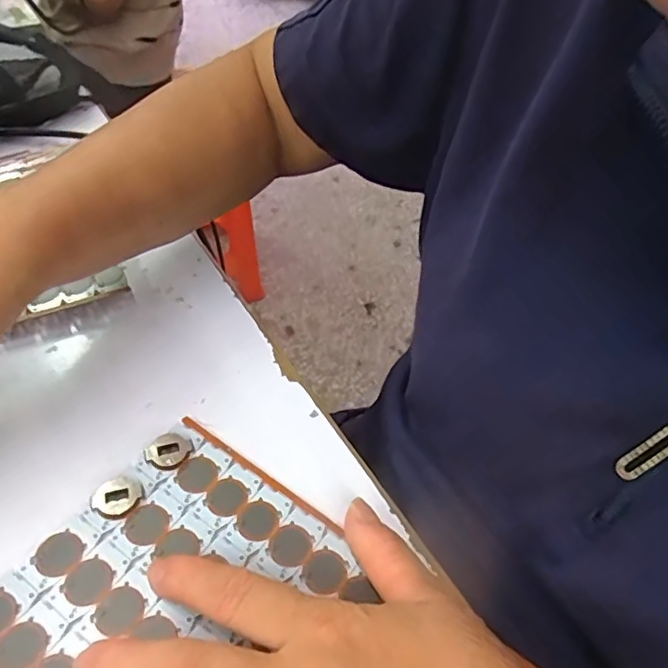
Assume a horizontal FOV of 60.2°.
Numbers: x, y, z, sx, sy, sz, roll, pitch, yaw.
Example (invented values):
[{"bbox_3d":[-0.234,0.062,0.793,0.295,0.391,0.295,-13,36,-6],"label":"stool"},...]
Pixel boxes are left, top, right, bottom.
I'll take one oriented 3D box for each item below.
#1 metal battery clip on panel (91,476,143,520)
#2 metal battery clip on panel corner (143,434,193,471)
[{"bbox_3d":[-0.095,0.072,0.254,0.018,0.005,0.020,31,50,22],"label":"metal battery clip on panel"},{"bbox_3d":[-0.077,0.055,0.271,0.017,0.006,0.019,32,50,22],"label":"metal battery clip on panel corner"}]

